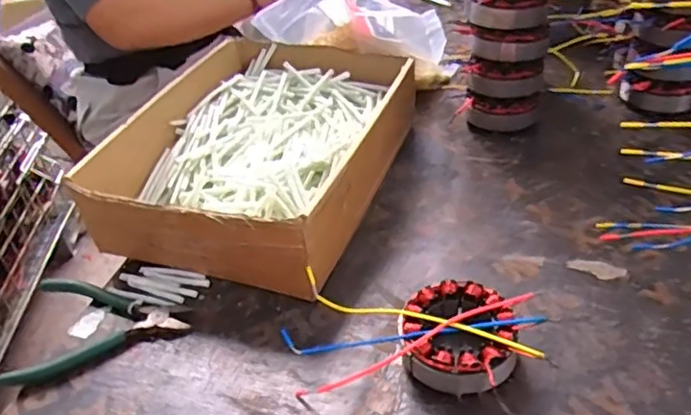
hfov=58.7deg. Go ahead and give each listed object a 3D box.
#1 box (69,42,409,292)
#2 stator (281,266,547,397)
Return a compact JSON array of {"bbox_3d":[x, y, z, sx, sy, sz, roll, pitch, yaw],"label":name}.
[{"bbox_3d":[-0.083,-0.062,0.634,0.236,0.083,0.314,9,41,19],"label":"box"},{"bbox_3d":[0.049,0.098,0.467,0.187,0.040,0.092,1,39,9],"label":"stator"}]

